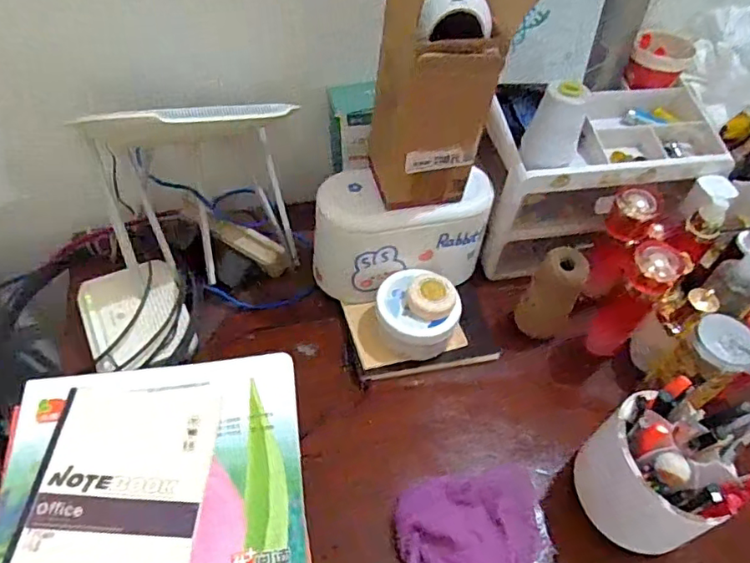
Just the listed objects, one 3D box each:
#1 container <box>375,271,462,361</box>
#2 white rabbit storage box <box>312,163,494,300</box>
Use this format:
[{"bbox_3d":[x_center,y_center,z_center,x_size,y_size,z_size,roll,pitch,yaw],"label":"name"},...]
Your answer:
[{"bbox_3d":[0.049,0.033,0.635,0.095,0.072,0.090,15,52,6],"label":"container"},{"bbox_3d":[0.034,-0.060,0.668,0.213,0.120,0.102,-9,54,-12],"label":"white rabbit storage box"}]

